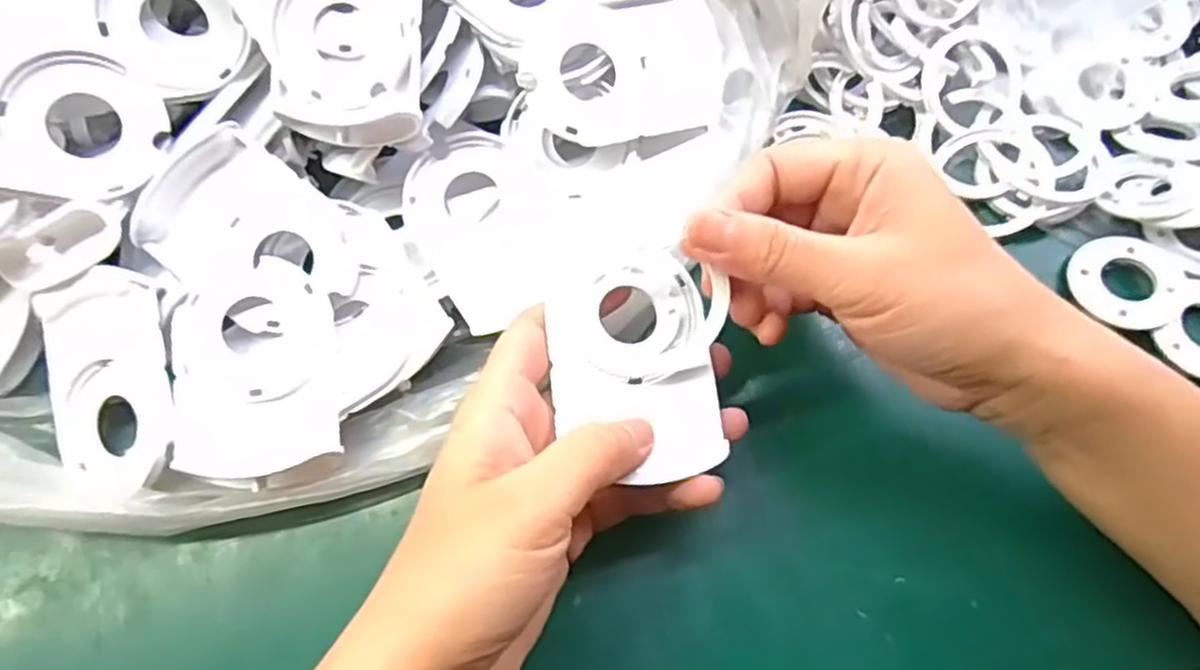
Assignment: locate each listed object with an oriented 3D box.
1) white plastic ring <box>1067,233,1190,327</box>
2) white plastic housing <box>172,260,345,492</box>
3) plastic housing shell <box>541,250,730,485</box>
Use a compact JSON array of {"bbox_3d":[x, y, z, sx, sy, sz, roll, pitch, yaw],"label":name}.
[{"bbox_3d":[0.230,-0.024,0.322,0.044,0.005,0.045,0,69,-1],"label":"white plastic ring"},{"bbox_3d":[-0.128,0.014,0.278,0.057,0.014,0.080,-7,69,-3],"label":"white plastic housing"},{"bbox_3d":[0.011,0.010,0.260,0.055,0.009,0.079,-7,72,-3],"label":"plastic housing shell"}]

